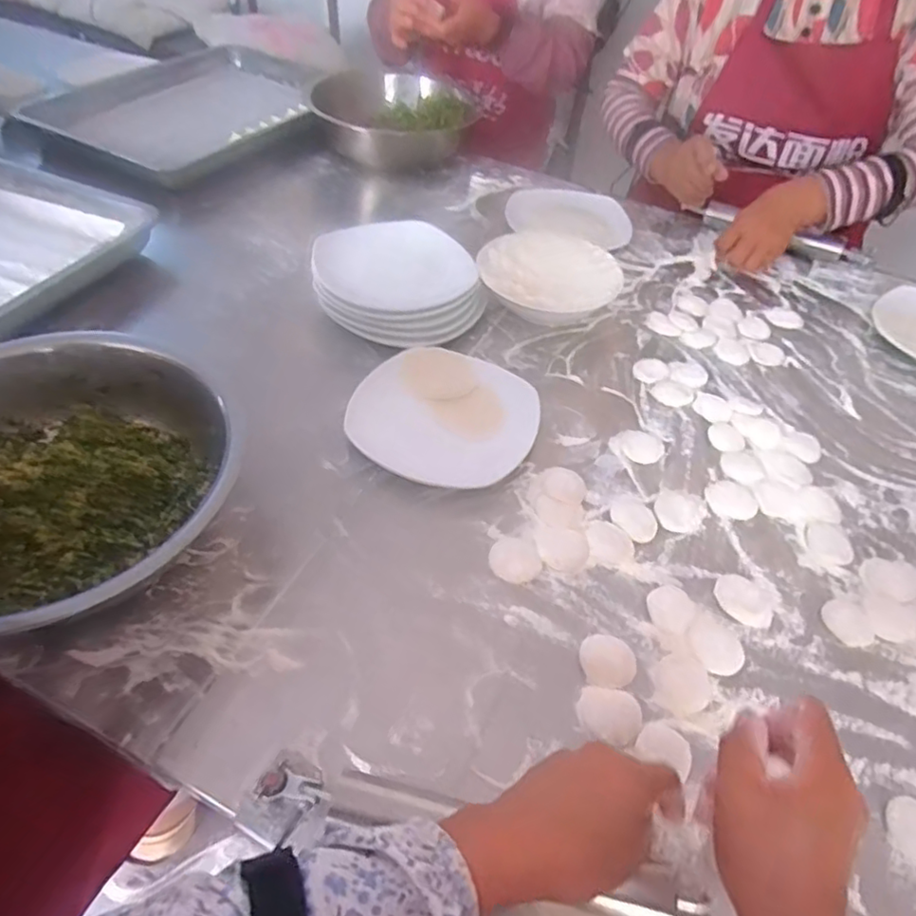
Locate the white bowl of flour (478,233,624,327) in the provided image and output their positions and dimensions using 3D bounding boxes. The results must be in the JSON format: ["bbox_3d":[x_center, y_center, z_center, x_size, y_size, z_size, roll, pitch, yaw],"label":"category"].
[{"bbox_3d":[0.111,-0.218,0.759,0.167,0.053,0.135,17,49,9],"label":"white bowl of flour"}]

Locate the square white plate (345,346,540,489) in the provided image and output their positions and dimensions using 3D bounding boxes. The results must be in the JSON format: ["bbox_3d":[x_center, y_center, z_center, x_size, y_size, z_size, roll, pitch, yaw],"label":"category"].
[{"bbox_3d":[-0.013,-0.044,0.612,0.175,0.021,0.156,21,50,13],"label":"square white plate"}]

